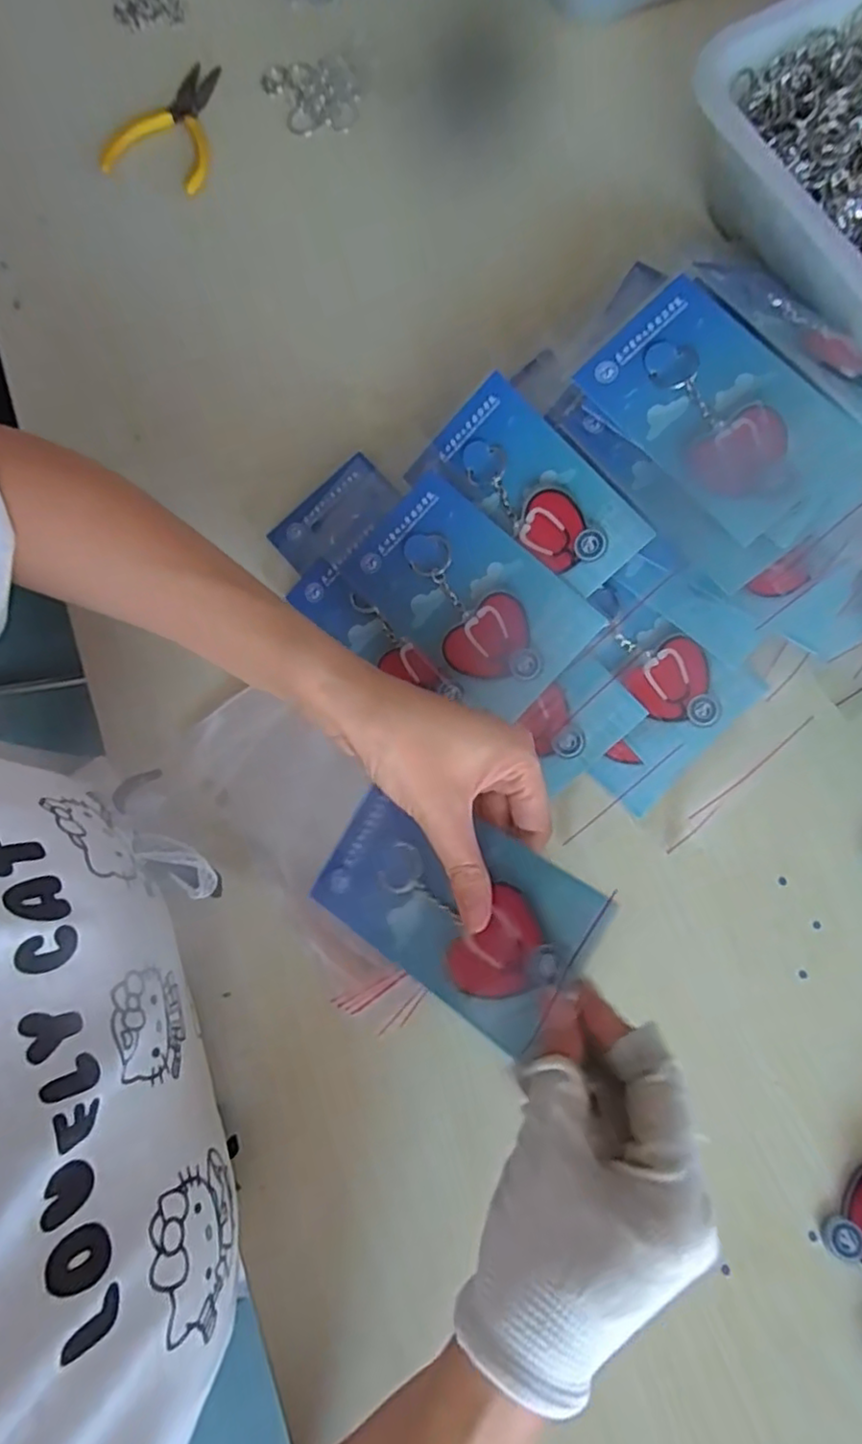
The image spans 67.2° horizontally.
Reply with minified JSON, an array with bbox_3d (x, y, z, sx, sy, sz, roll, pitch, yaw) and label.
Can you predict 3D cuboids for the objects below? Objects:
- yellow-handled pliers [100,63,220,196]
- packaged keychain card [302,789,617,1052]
[{"bbox_3d":[-0.187,-0.436,0.474,0.079,0.016,0.101,19,78,5],"label":"yellow-handled pliers"},{"bbox_3d":[0.008,0.084,0.304,0.134,0.011,0.076,26,82,31],"label":"packaged keychain card"}]

